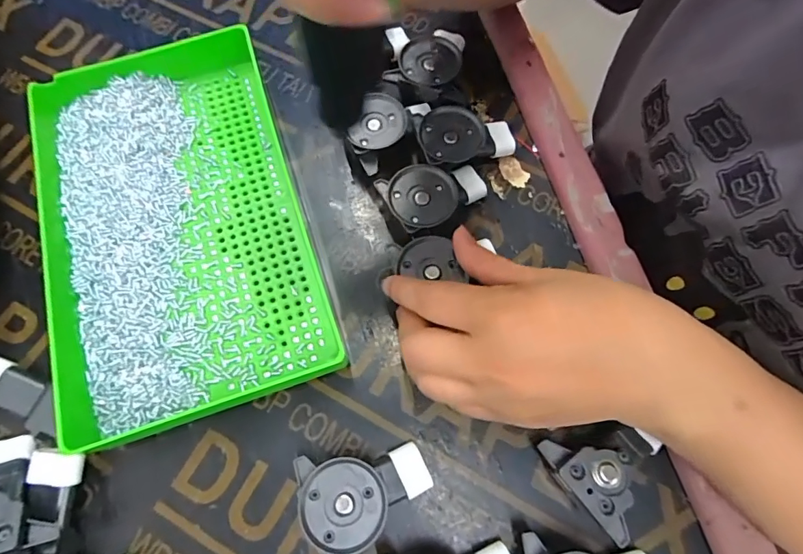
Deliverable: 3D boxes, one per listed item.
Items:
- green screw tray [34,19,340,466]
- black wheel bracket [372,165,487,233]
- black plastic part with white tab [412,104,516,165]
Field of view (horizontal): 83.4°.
[{"bbox_3d":[-0.143,-0.034,0.284,0.154,0.037,0.237,-18,71,-5],"label":"green screw tray"},{"bbox_3d":[0.023,-0.051,0.291,0.065,0.030,0.041,-26,72,-7],"label":"black wheel bracket"},{"bbox_3d":[0.043,-0.092,0.304,0.065,0.028,0.038,-13,71,-3],"label":"black plastic part with white tab"}]

